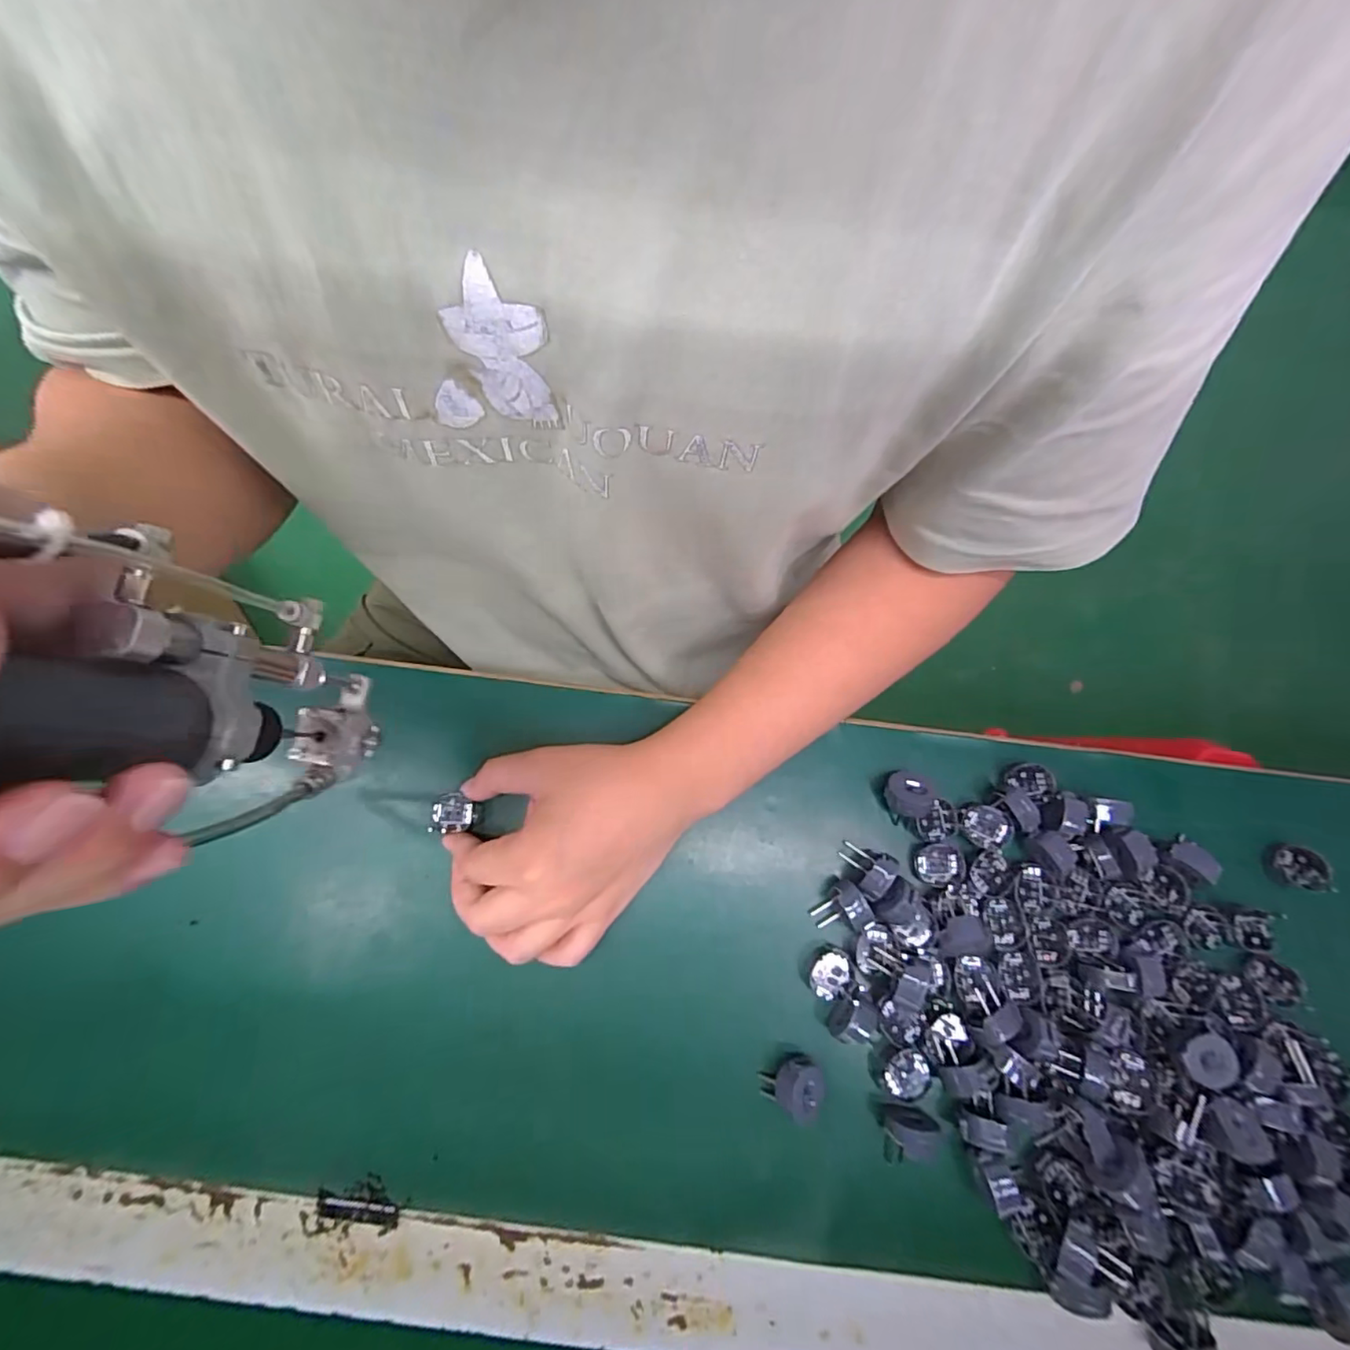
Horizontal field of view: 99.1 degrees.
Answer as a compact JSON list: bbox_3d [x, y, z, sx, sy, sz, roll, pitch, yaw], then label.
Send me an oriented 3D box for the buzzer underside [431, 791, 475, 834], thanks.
[{"bbox_3d":[-0.137,0.084,0.353,0.027,0.010,0.023,-7,79,-2],"label":"buzzer underside"}]

